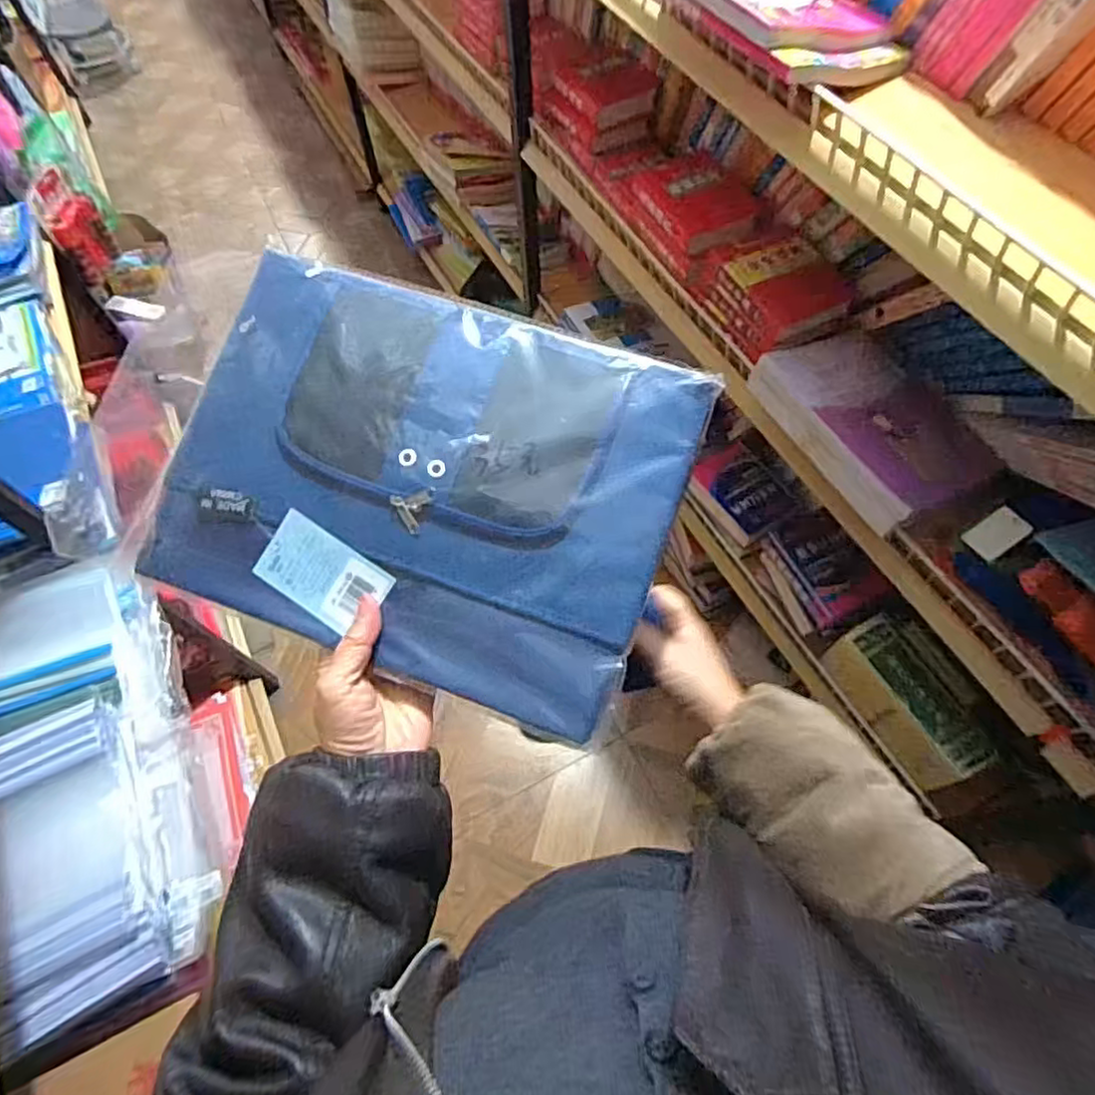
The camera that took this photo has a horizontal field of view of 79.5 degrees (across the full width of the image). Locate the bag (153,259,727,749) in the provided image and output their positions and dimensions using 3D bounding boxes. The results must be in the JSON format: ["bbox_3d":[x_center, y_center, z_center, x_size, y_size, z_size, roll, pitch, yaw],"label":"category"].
[{"bbox_3d":[-0.077,-0.041,0.419,0.309,0.014,0.237,18,88,6],"label":"bag"}]

